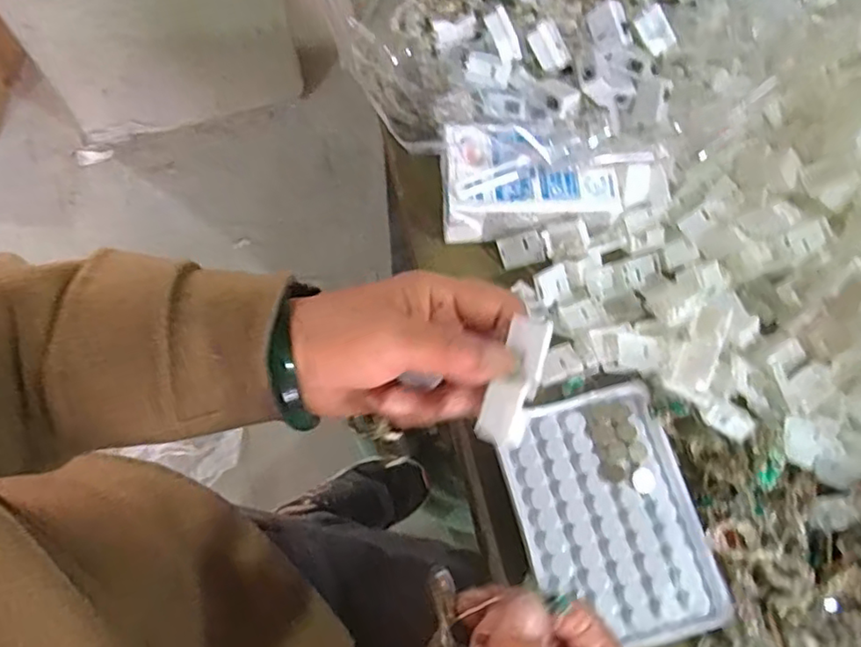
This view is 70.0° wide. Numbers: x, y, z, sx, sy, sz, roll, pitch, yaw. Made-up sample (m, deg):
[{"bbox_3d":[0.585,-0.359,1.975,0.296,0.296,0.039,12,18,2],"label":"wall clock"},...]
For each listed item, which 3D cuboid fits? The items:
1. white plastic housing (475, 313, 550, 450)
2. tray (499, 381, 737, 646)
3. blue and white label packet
[{"bbox_3d":[0.037,0.024,0.266,0.020,0.008,0.057,21,80,7],"label":"white plastic housing"},{"bbox_3d":[0.097,0.102,0.330,0.092,0.010,0.128,-14,69,-6],"label":"tray"},{"bbox_3d":[0.071,-0.089,0.386,0.125,0.027,0.065,-1,87,0],"label":"blue and white label packet"}]

